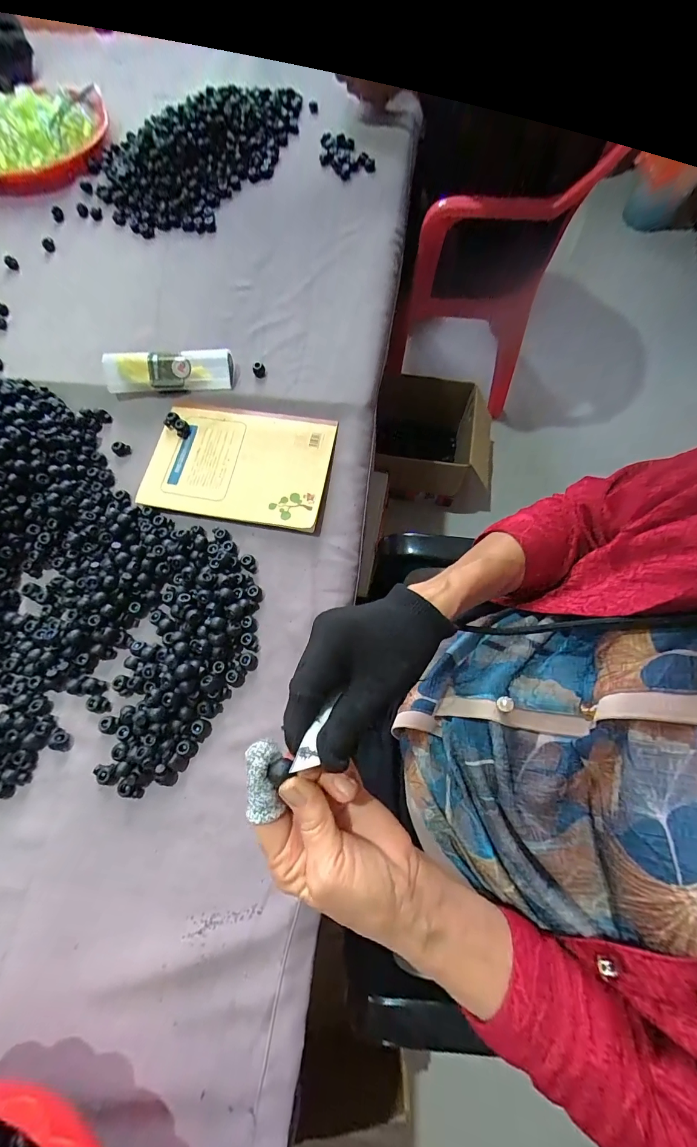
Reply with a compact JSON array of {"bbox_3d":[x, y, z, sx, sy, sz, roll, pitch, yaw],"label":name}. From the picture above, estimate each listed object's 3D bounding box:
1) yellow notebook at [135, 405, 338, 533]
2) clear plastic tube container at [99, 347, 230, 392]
[{"bbox_3d":[-0.125,-0.127,0.442,0.203,0.012,0.139,10,72,6],"label":"yellow notebook"},{"bbox_3d":[-0.217,-0.242,0.464,0.154,0.034,0.035,-1,71,2],"label":"clear plastic tube container"}]

